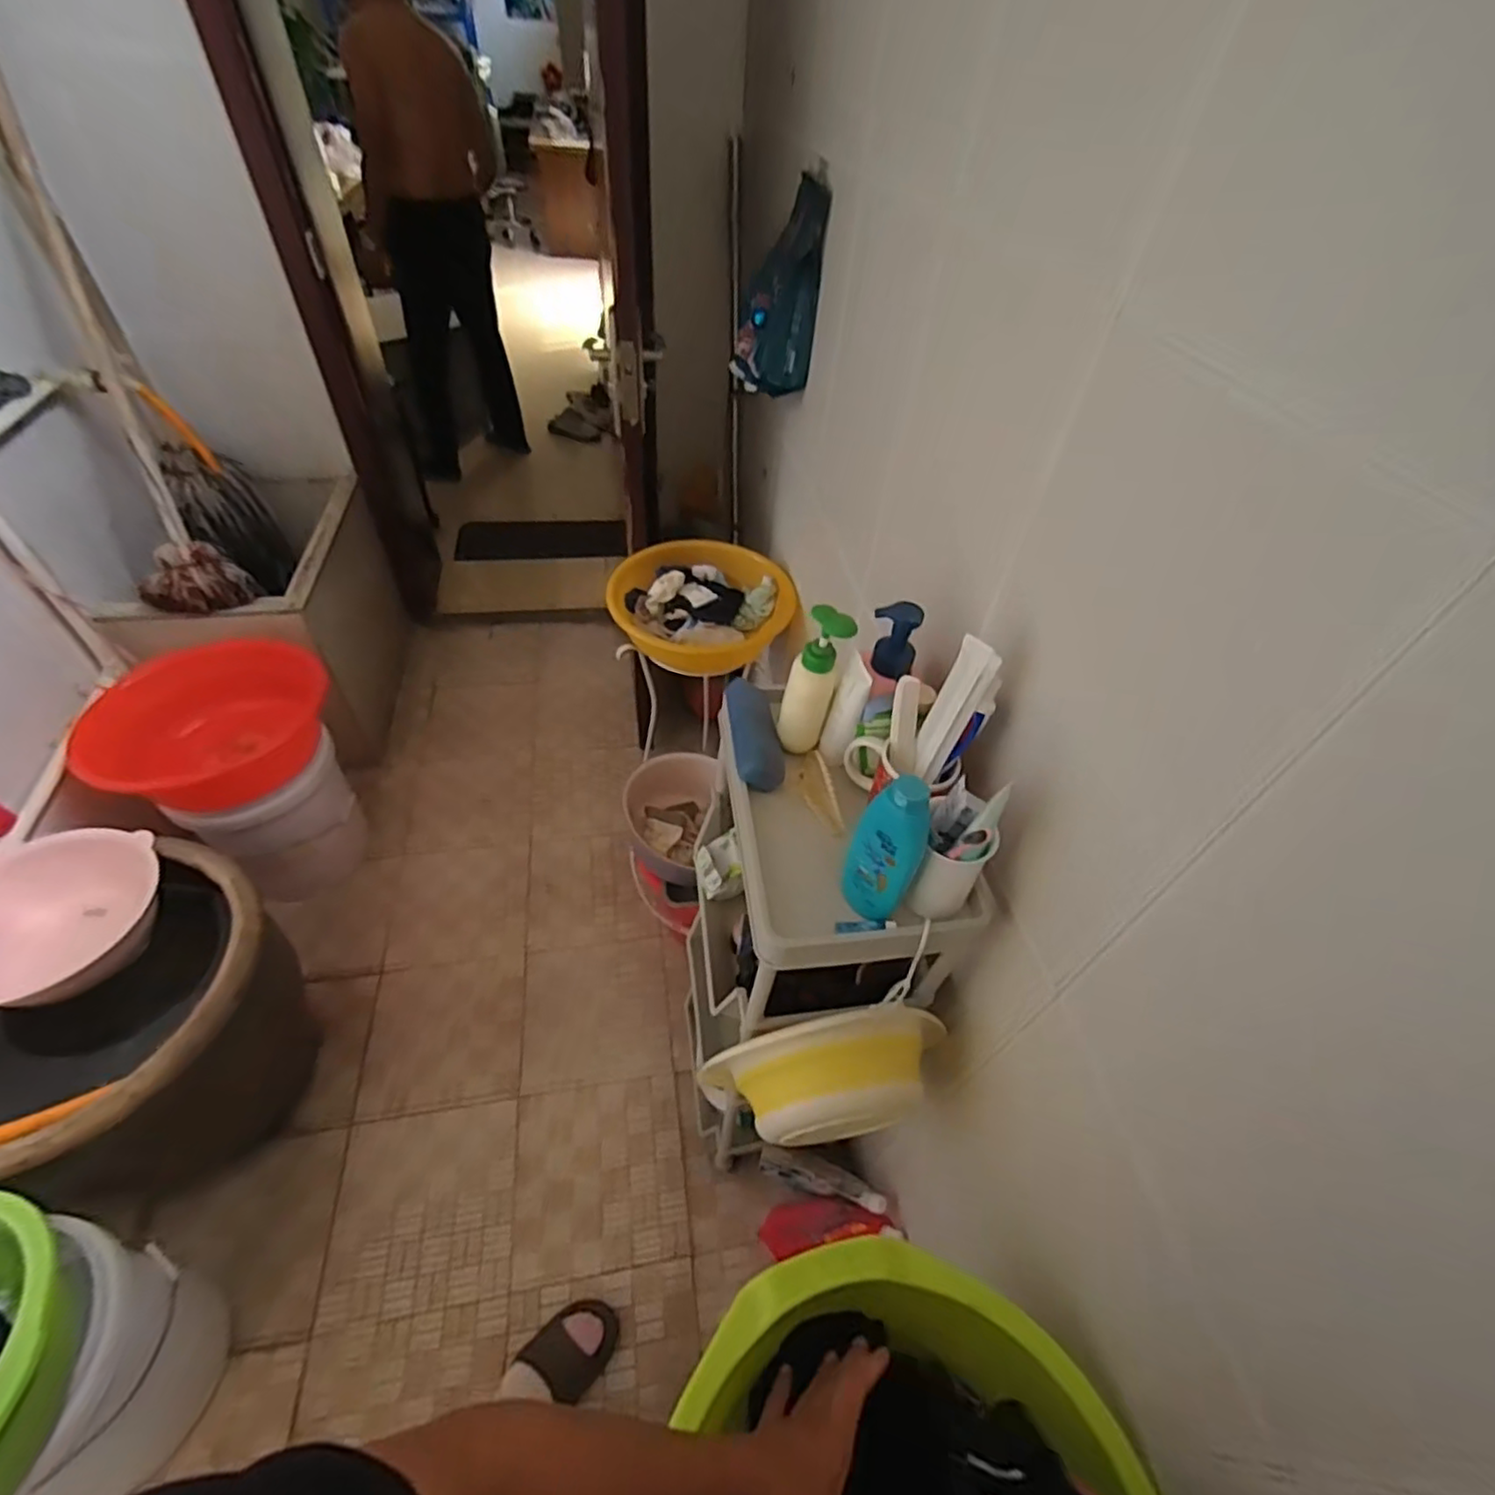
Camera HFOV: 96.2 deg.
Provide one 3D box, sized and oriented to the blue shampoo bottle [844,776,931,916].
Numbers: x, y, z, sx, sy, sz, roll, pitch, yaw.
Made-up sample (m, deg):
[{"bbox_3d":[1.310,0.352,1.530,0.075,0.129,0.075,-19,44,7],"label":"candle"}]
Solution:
[{"bbox_3d":[0.130,0.102,0.636,0.066,0.174,0.033,19,48,12],"label":"blue shampoo bottle"}]

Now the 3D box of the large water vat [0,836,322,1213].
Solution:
[{"bbox_3d":[-0.993,0.555,1.154,0.494,0.616,0.436,-33,58,-31],"label":"large water vat"}]

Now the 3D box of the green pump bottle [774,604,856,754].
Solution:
[{"bbox_3d":[0.076,-0.075,0.773,0.064,0.192,0.062,12,47,5],"label":"green pump bottle"}]

